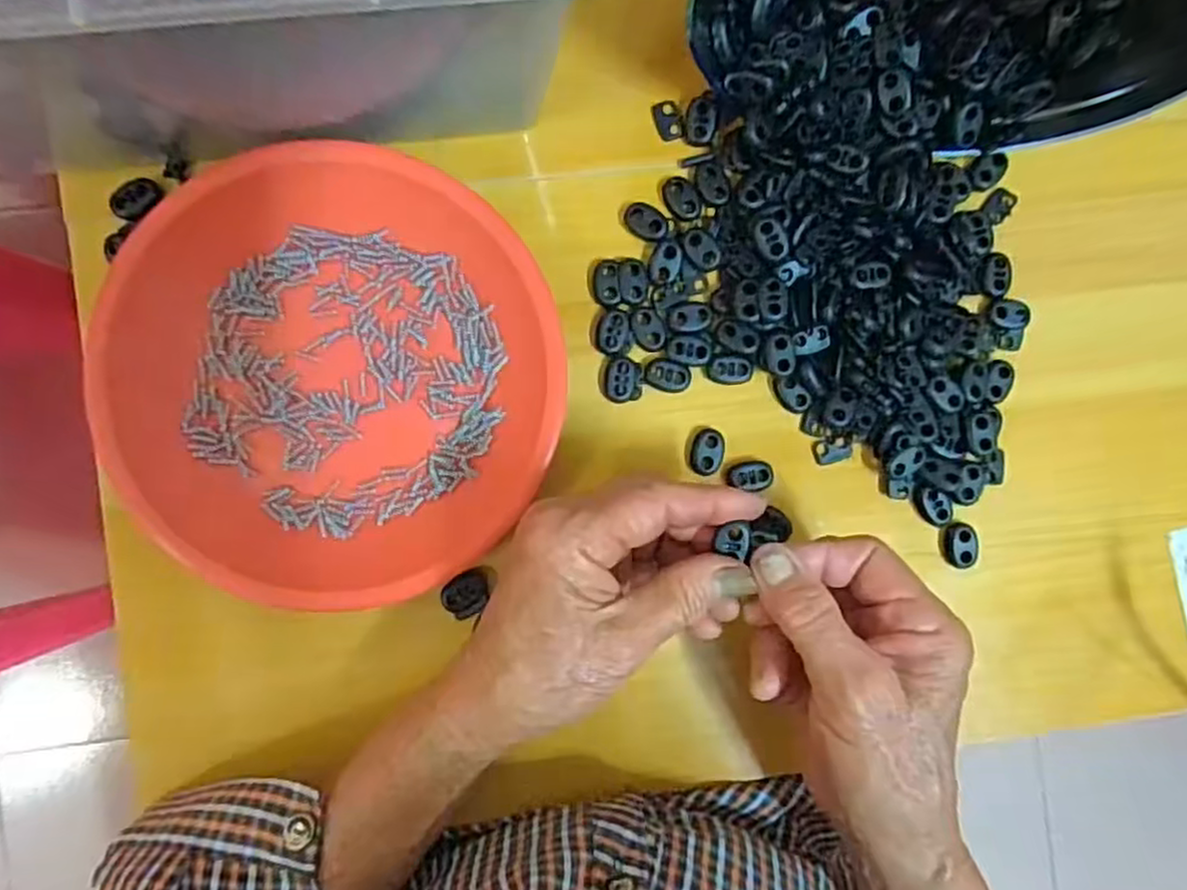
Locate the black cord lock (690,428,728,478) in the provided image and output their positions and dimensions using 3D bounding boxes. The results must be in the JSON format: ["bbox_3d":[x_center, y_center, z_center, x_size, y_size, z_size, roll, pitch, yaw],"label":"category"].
[{"bbox_3d":[0.054,0.003,0.339,0.015,0.005,0.022,8,89,-5],"label":"black cord lock"}]

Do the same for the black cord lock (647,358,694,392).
[{"bbox_3d":[0.036,-0.033,0.337,0.022,0.004,0.013,20,88,-5],"label":"black cord lock"}]

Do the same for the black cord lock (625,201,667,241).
[{"bbox_3d":[0.025,-0.104,0.335,0.021,0.005,0.014,38,87,-4],"label":"black cord lock"}]

